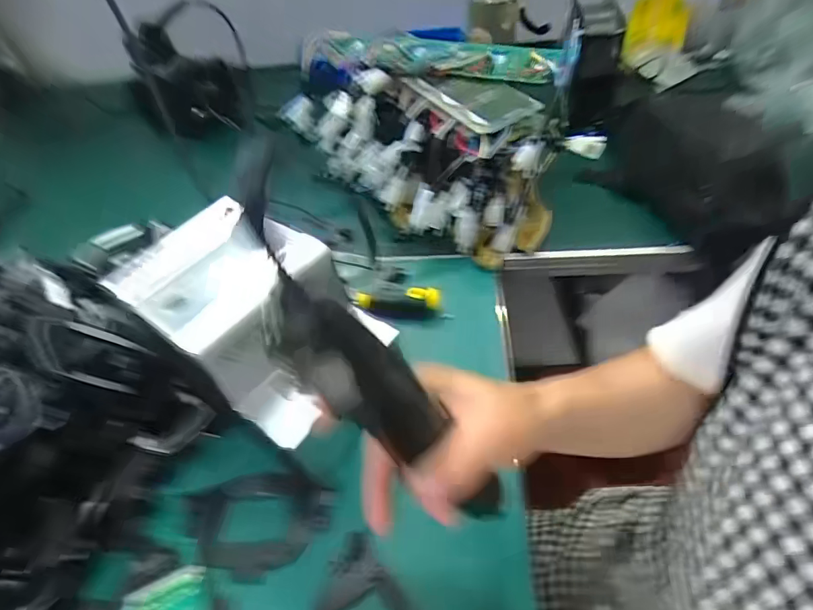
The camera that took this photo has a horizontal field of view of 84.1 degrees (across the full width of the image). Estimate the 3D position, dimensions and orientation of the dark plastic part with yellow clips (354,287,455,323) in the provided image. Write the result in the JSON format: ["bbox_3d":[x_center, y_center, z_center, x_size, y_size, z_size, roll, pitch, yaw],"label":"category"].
[{"bbox_3d":[-0.004,-0.001,0.461,0.096,0.022,0.029,0,50,6],"label":"dark plastic part with yellow clips"}]

